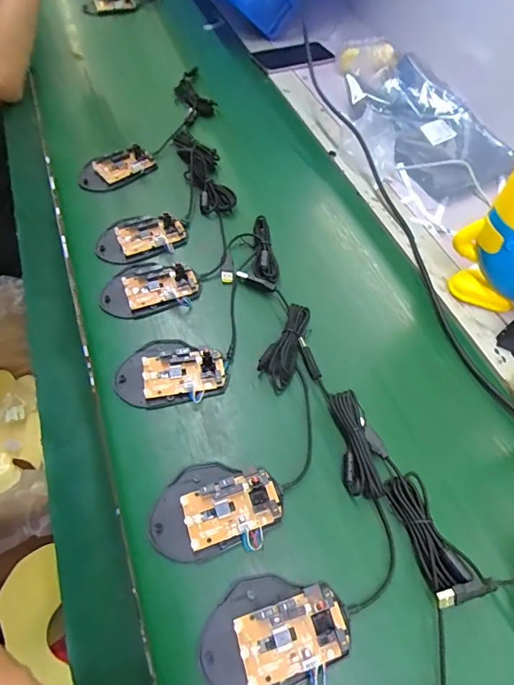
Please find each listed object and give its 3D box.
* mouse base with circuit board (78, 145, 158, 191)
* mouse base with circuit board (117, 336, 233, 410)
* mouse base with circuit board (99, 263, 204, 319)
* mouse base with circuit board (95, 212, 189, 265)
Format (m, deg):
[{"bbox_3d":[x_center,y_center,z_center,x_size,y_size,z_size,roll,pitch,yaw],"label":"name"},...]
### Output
[{"bbox_3d":[-0.199,-0.244,0.585,0.100,0.024,0.057,-36,66,-21],"label":"mouse base with circuit board"},{"bbox_3d":[-0.086,0.025,0.420,0.110,0.022,0.076,-9,59,-6],"label":"mouse base with circuit board"},{"bbox_3d":[-0.123,-0.066,0.477,0.108,0.021,0.071,-20,61,-13],"label":"mouse base with circuit board"},{"bbox_3d":[-0.144,-0.129,0.517,0.108,0.027,0.067,-17,60,-15],"label":"mouse base with circuit board"}]

